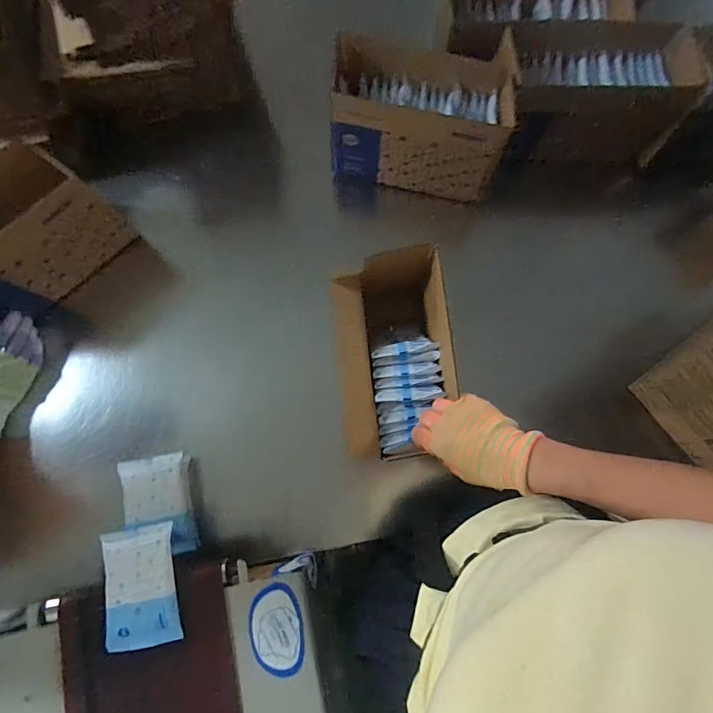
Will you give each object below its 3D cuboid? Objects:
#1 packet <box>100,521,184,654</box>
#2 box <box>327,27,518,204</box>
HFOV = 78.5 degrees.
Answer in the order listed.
[{"bbox_3d":[-0.261,0.278,0.530,0.082,0.021,0.132,-11,79,-2],"label":"packet"},{"bbox_3d":[0.092,-0.345,0.643,0.231,0.157,0.137,5,79,1],"label":"box"}]

